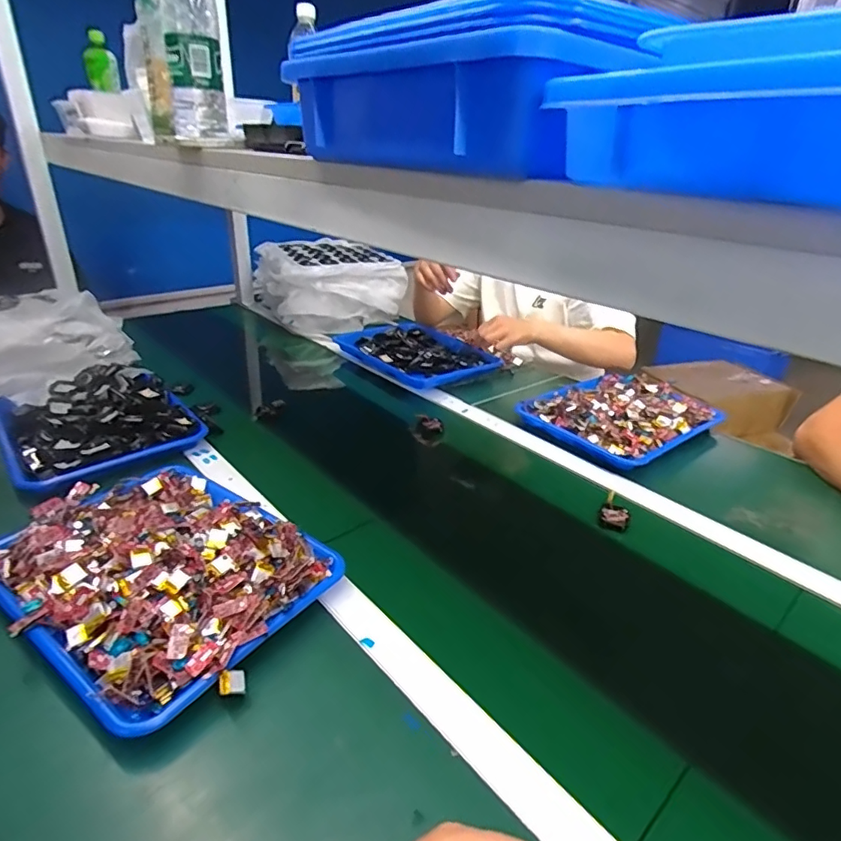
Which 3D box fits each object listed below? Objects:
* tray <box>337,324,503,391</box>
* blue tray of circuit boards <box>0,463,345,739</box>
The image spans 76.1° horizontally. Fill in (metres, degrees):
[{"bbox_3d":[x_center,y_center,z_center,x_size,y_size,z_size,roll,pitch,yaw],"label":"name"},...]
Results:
[{"bbox_3d":[-0.015,-0.157,1.213,0.243,0.044,0.349,-17,32,-33],"label":"tray"},{"bbox_3d":[-0.279,0.155,0.577,0.332,0.066,0.251,20,32,32],"label":"blue tray of circuit boards"}]

